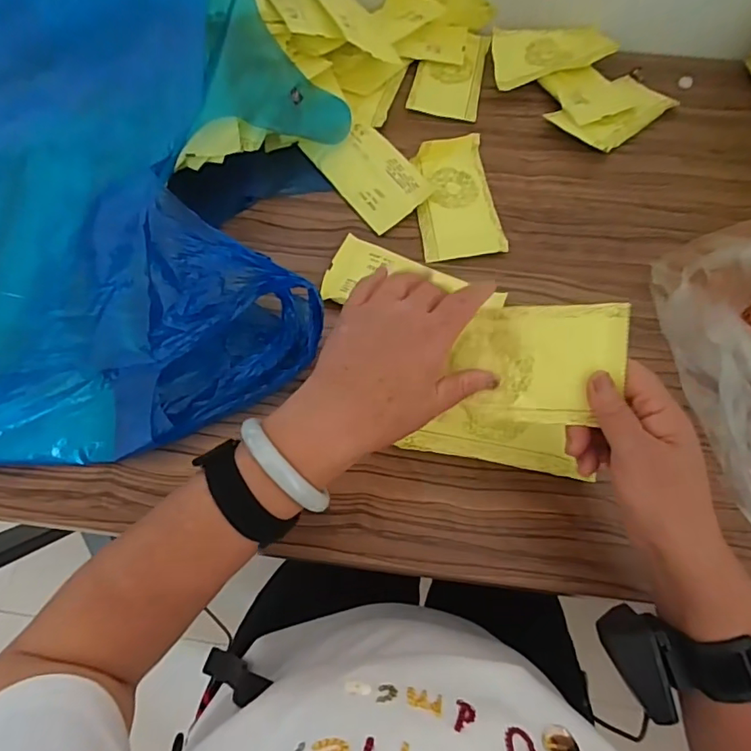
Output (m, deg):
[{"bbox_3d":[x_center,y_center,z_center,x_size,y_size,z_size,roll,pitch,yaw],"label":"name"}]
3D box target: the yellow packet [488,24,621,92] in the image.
[{"bbox_3d":[0.218,-0.412,0.650,0.164,0.031,0.083,-17,65,-9],"label":"yellow packet"}]

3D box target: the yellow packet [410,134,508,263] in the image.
[{"bbox_3d":[0.087,-0.202,0.559,0.086,0.021,0.165,-6,64,-4],"label":"yellow packet"}]

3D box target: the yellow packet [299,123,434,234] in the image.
[{"bbox_3d":[-0.007,-0.231,0.577,0.085,0.012,0.149,-33,69,-16],"label":"yellow packet"}]

